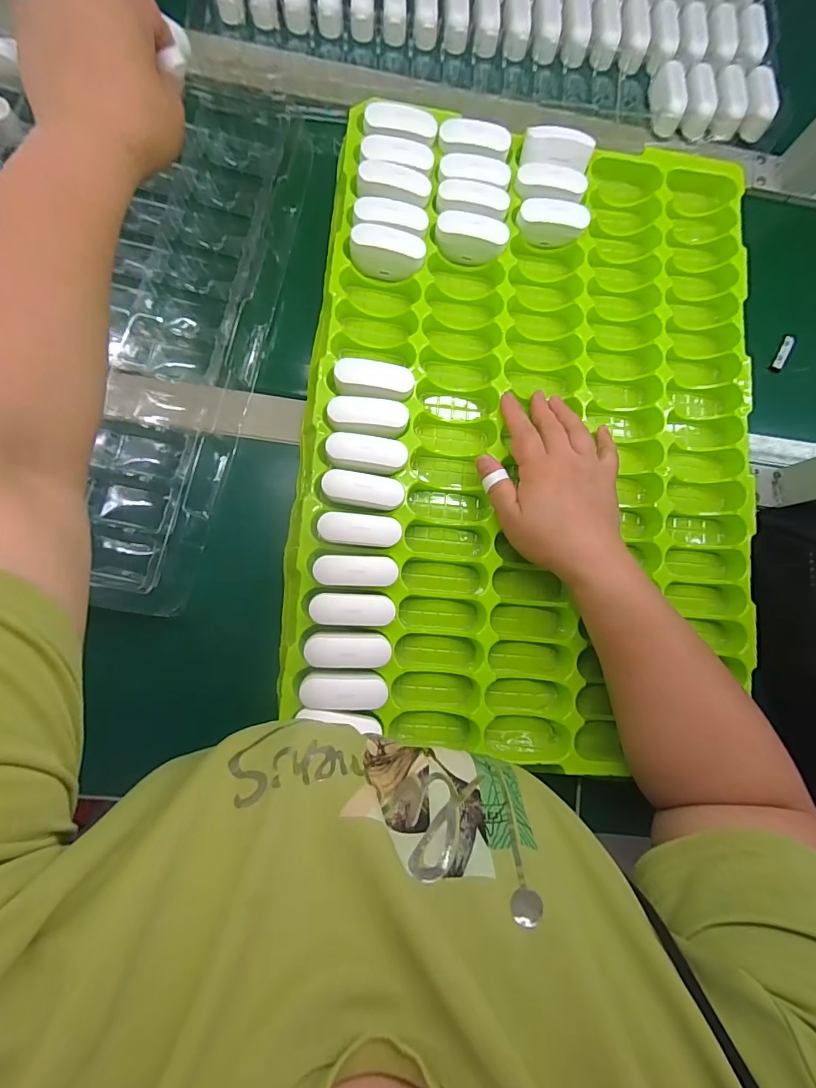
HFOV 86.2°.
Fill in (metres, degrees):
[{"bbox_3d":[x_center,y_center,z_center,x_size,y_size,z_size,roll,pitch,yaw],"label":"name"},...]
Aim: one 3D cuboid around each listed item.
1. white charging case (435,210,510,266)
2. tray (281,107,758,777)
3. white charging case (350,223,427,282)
[{"bbox_3d":[0.057,-0.280,0.404,0.065,0.036,0.024,11,83,-5],"label":"white charging case"},{"bbox_3d":[0.108,-0.098,0.387,0.385,0.046,0.544,3,83,-6],"label":"tray"},{"bbox_3d":[-0.018,-0.260,0.394,0.064,0.036,0.028,2,83,-6],"label":"white charging case"}]

